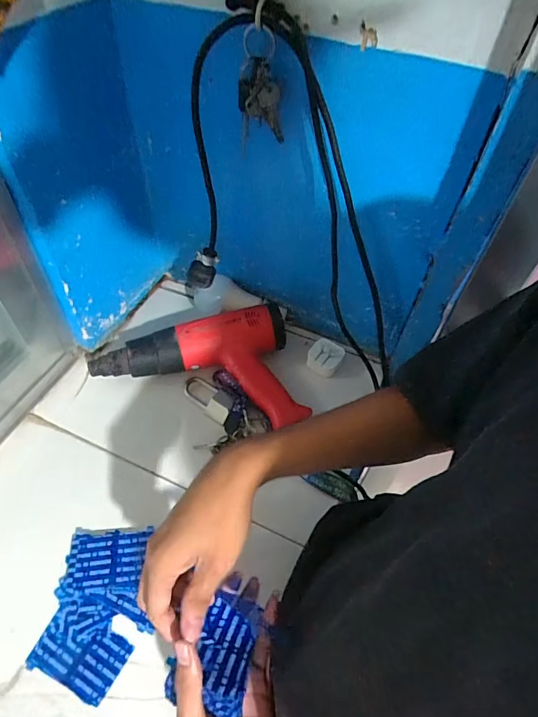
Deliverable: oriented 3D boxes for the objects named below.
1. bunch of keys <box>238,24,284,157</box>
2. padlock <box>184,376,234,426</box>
[{"bbox_3d":[-0.007,-0.254,0.429,0.044,0.146,0.023,0,81,-3],"label":"bunch of keys"},{"bbox_3d":[-0.082,0.051,0.594,0.080,0.025,0.034,36,58,23],"label":"padlock"}]

